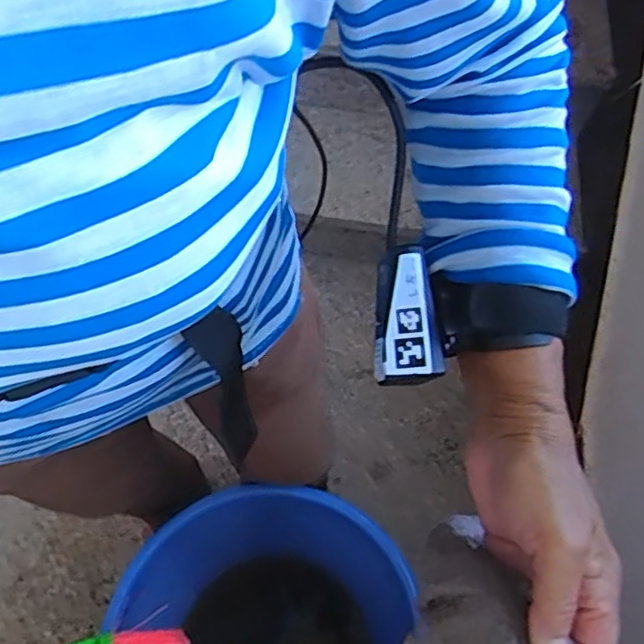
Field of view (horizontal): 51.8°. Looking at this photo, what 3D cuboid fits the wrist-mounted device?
[{"bbox_3d":[0.042,-0.003,0.338,0.032,0.016,0.069,-3,79,-2],"label":"wrist-mounted device"}]

